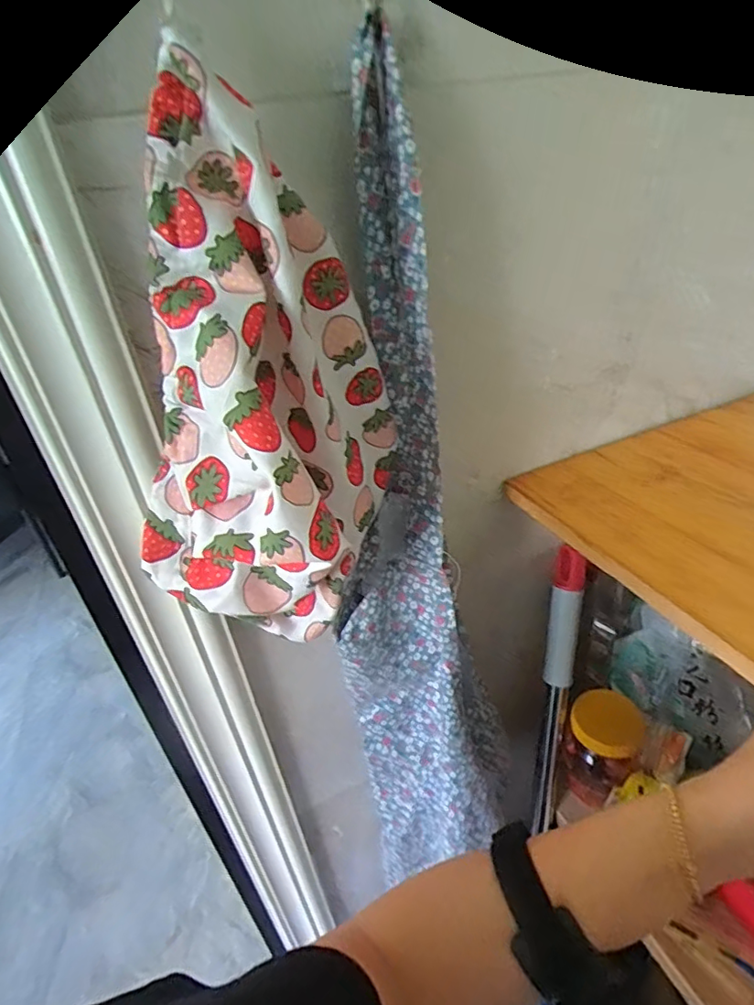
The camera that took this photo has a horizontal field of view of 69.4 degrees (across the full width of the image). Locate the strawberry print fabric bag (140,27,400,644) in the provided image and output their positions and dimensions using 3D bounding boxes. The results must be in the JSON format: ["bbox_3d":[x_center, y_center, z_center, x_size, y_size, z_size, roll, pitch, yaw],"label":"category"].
[{"bbox_3d":[-0.069,-0.063,0.313,0.118,0.271,0.136,5,34,21],"label":"strawberry print fabric bag"}]

